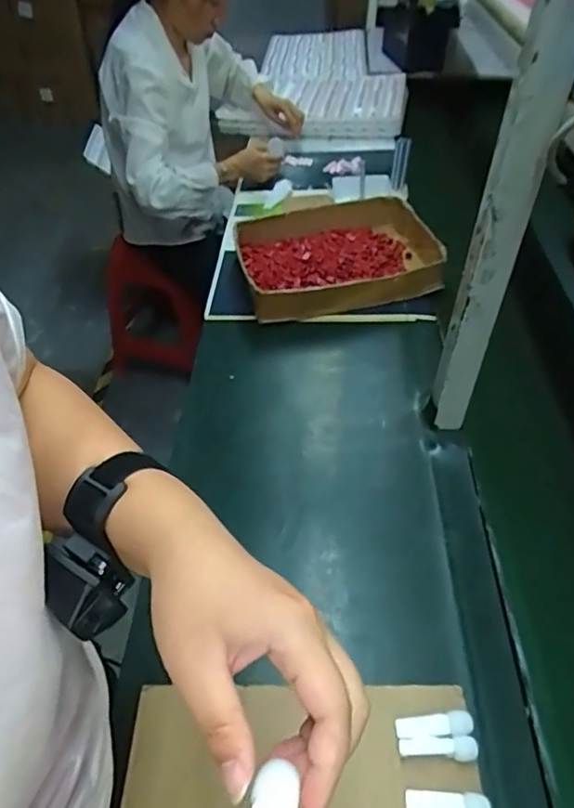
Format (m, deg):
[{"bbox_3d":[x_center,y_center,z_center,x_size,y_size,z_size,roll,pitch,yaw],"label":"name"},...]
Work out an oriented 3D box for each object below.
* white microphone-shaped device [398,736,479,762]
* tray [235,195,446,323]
[{"bbox_3d":[0.128,0.290,0.474,0.063,0.010,0.017,0,46,0],"label":"white microphone-shaped device"},{"bbox_3d":[0.090,-0.284,1.085,0.358,0.094,0.295,-6,46,-6],"label":"tray"}]

